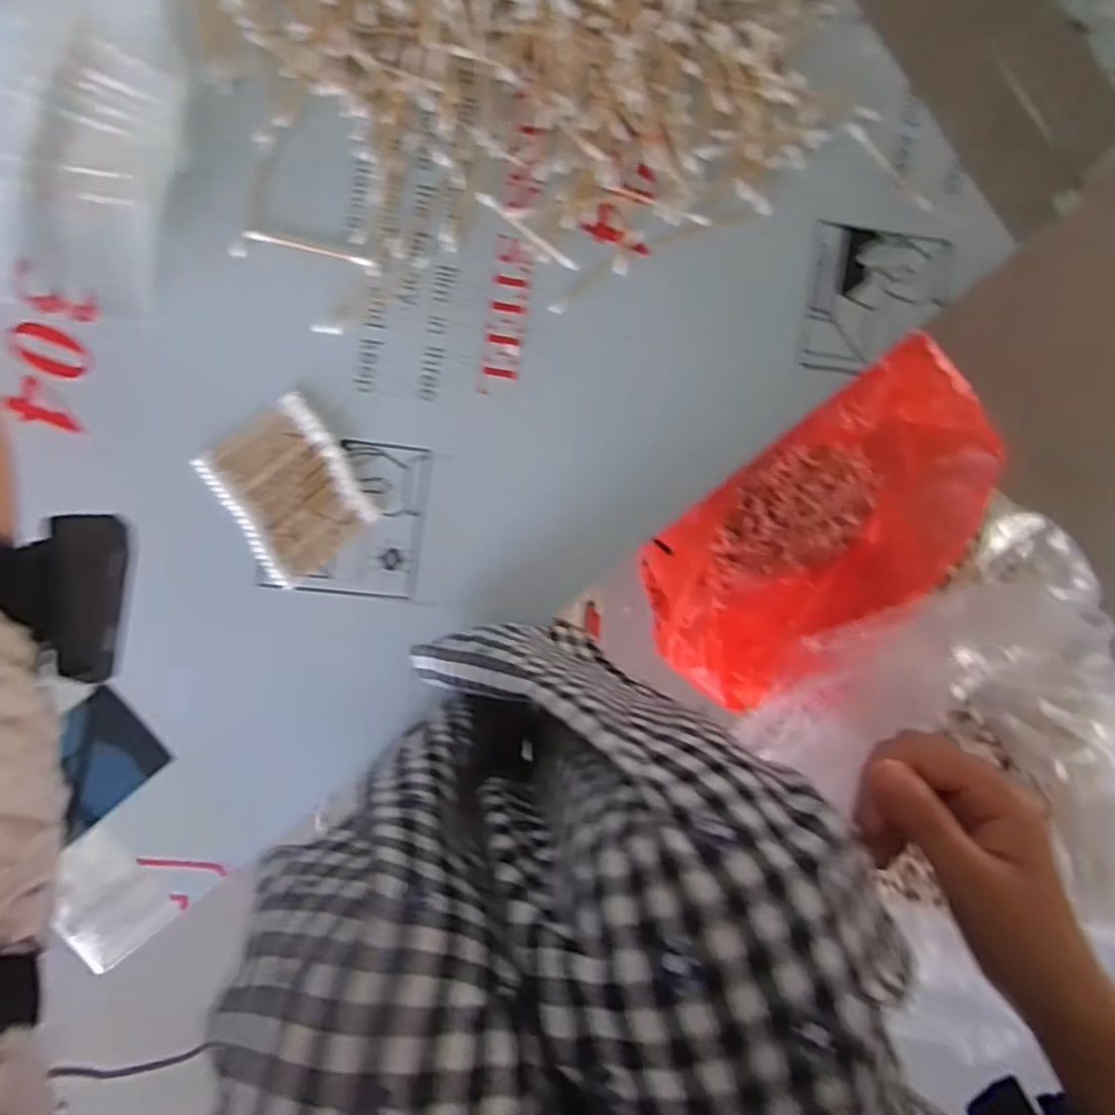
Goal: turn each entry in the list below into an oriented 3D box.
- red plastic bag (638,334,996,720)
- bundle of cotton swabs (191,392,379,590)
[{"bbox_3d":[0.267,-0.031,0.753,0.385,0.265,0.253,-31,93,-5],"label":"red plastic bag"},{"bbox_3d":[-0.157,-0.039,0.434,0.072,0.004,0.091,-32,97,-5],"label":"bundle of cotton swabs"}]

